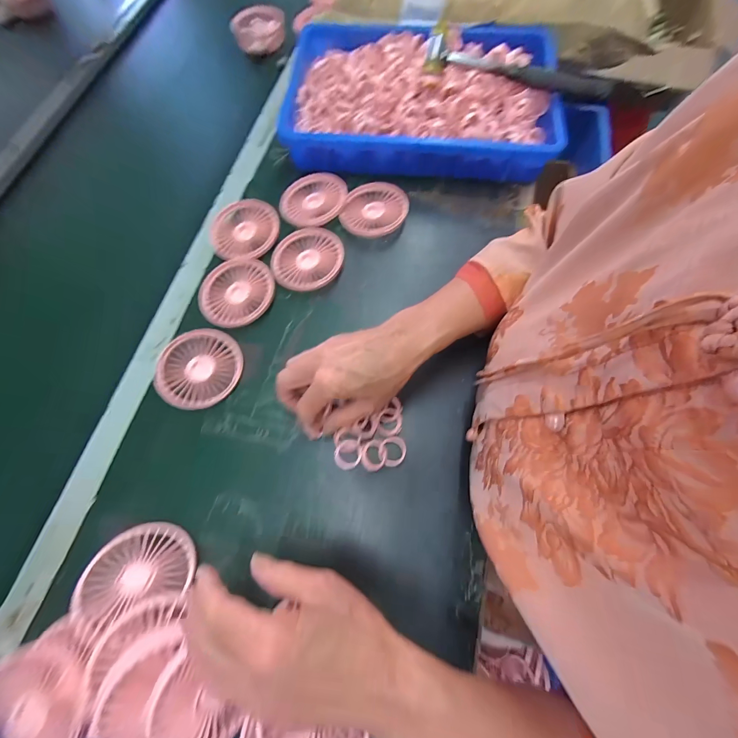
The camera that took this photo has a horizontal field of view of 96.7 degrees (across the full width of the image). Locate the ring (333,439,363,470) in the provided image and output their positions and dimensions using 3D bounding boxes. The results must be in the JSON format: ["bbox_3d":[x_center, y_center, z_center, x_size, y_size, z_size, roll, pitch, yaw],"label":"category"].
[{"bbox_3d":[-0.022,0.089,0.342,0.028,0.004,0.030,0,76,-1],"label":"ring"}]

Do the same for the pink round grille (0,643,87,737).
[{"bbox_3d":[-0.256,0.258,0.242,0.088,0.008,0.087,-1,70,2],"label":"pink round grille"}]

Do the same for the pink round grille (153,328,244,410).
[{"bbox_3d":[-0.192,0.000,0.375,0.086,0.019,0.092,-1,70,2],"label":"pink round grille"}]

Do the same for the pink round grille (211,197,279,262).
[{"bbox_3d":[-0.162,-0.182,0.429,0.089,0.012,0.087,-1,70,2],"label":"pink round grille"}]

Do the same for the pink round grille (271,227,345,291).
[{"bbox_3d":[-0.077,-0.138,0.419,0.092,0.017,0.085,-1,70,2],"label":"pink round grille"}]

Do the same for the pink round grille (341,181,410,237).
[{"bbox_3d":[0.008,-0.212,0.443,0.084,0.017,0.087,-1,70,2],"label":"pink round grille"}]

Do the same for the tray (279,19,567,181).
[{"bbox_3d":[0.070,-0.392,0.475,0.368,0.082,0.250,4,70,4],"label":"tray"}]

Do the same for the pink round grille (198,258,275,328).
[{"bbox_3d":[-0.164,-0.095,0.404,0.085,0.016,0.092,-1,70,2],"label":"pink round grille"}]

